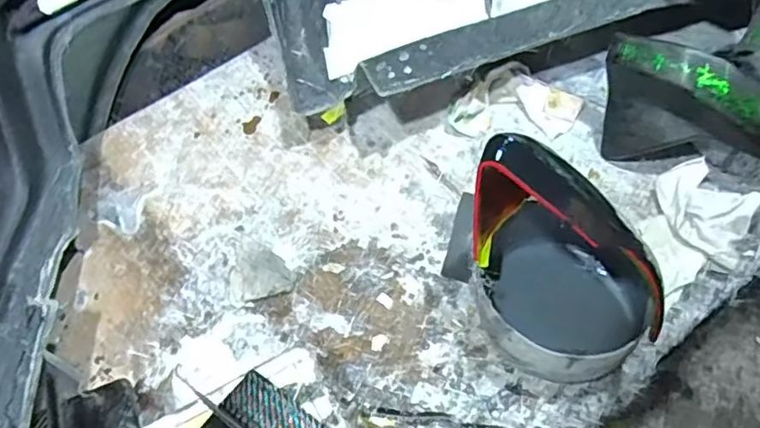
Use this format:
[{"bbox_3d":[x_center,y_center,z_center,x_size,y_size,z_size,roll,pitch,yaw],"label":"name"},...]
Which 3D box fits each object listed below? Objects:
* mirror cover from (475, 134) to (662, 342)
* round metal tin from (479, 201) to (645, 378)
[{"bbox_3d":[0.182,0.012,0.539,0.199,0.142,0.084,25,64,13],"label":"mirror cover"},{"bbox_3d":[0.190,0.099,0.644,0.172,0.107,0.159,0,61,0],"label":"round metal tin"}]

